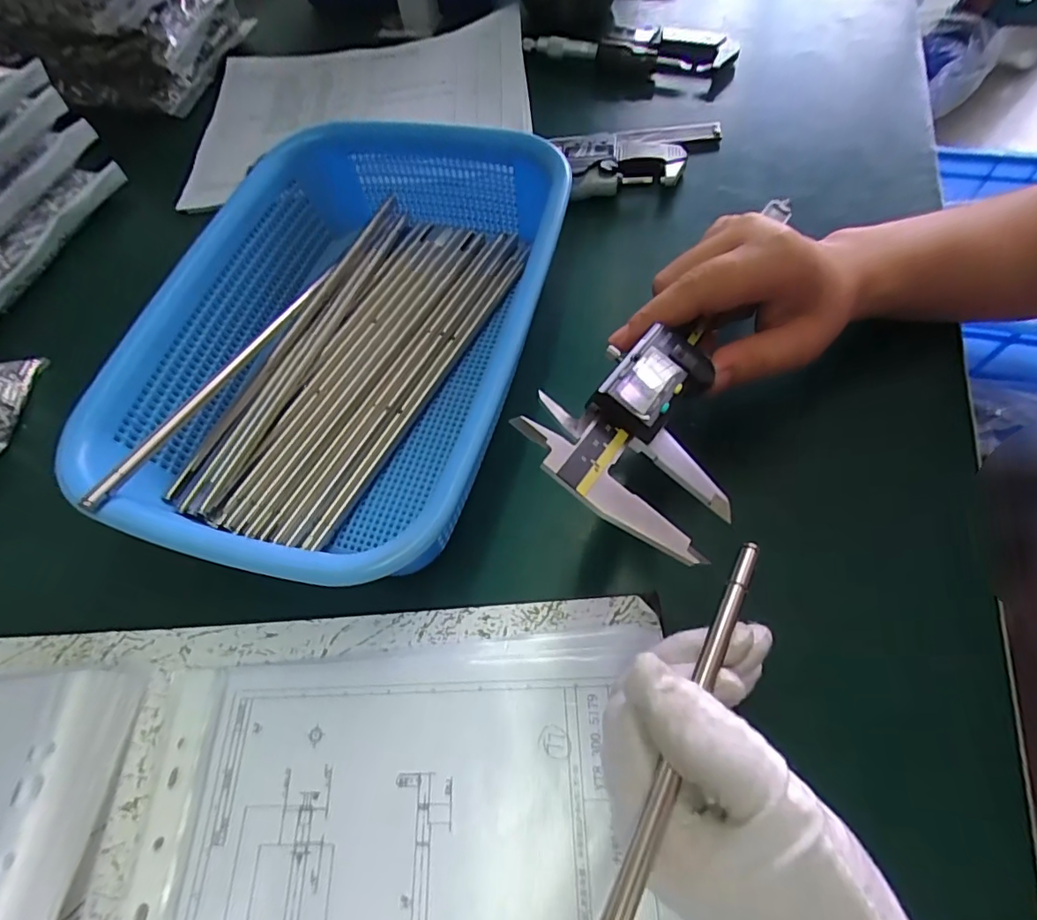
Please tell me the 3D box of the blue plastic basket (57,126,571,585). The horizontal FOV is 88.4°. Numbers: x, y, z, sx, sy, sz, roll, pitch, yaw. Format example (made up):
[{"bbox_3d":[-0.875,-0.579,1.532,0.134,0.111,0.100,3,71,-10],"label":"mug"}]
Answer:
[{"bbox_3d":[-0.096,-0.068,0.309,0.190,0.080,0.278,10,64,12],"label":"blue plastic basket"}]

